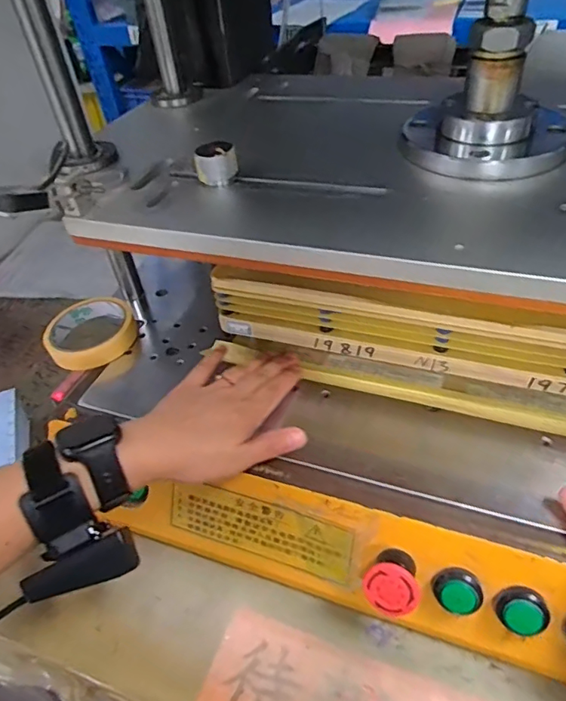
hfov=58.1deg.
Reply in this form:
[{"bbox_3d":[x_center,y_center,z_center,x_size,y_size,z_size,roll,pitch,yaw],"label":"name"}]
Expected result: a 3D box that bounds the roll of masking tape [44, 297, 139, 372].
[{"bbox_3d":[-0.201,-0.019,0.536,0.093,0.033,0.102,-4,44,4],"label":"roll of masking tape"}]

